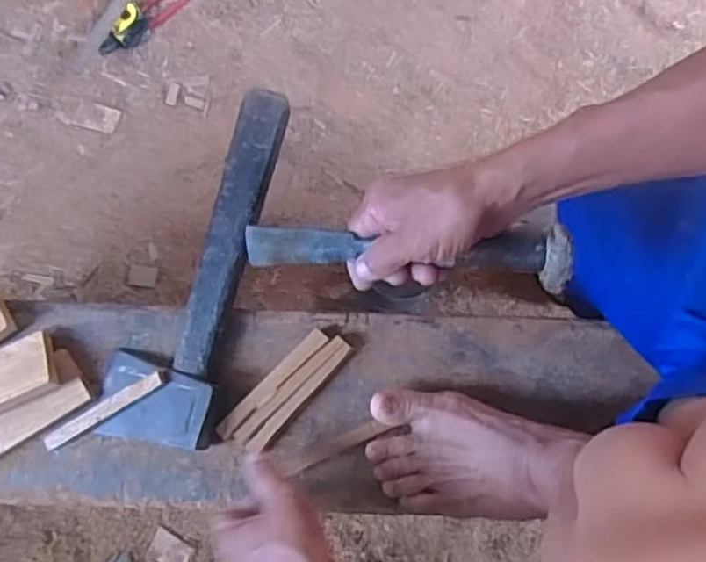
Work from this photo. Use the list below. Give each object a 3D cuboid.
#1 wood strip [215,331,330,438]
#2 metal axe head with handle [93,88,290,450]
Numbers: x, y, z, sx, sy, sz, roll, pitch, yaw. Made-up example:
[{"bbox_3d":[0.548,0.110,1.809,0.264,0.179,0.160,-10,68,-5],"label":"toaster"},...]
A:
[{"bbox_3d":[-0.072,0.090,0.608,0.126,0.010,0.014,-44,83,-8],"label":"wood strip"},{"bbox_3d":[-0.145,-0.017,0.617,0.102,0.047,0.323,12,79,1],"label":"metal axe head with handle"}]

